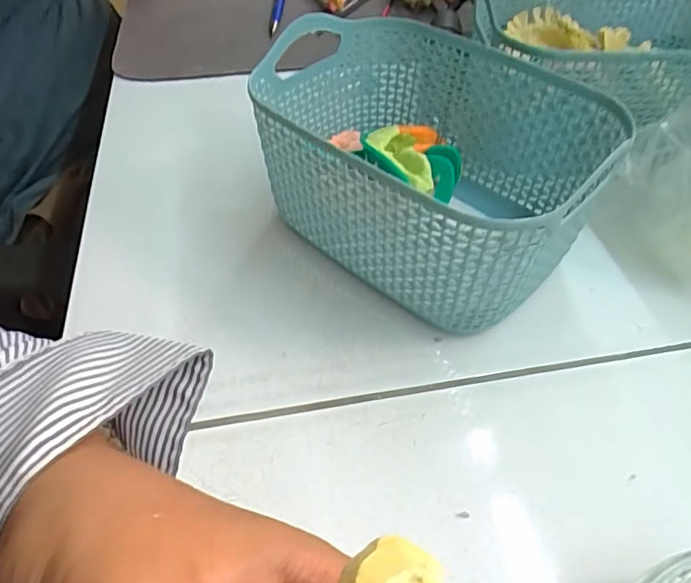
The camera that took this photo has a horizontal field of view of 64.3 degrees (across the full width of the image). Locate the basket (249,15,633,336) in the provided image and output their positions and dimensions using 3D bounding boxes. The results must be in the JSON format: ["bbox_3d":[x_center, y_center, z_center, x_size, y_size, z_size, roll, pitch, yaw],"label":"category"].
[{"bbox_3d":[0.038,-0.062,0.284,0.160,0.088,0.117,35,57,26],"label":"basket"}]

